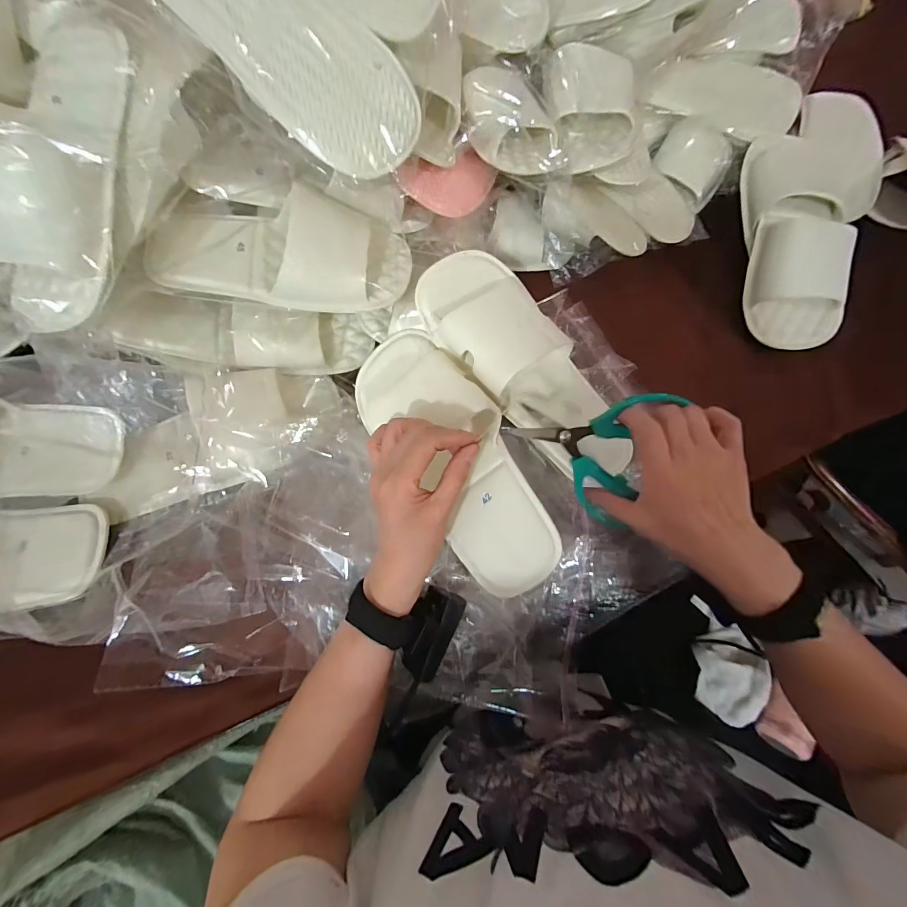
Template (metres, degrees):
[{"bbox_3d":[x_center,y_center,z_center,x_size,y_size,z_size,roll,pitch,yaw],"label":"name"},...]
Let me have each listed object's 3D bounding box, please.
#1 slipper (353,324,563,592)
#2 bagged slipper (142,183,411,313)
[{"bbox_3d":[0.000,-0.001,0.367,0.097,0.075,0.288,-30,83,-12],"label":"slipper"},{"bbox_3d":[-0.155,-0.186,0.358,0.222,0.063,0.097,-3,68,-2],"label":"bagged slipper"}]

